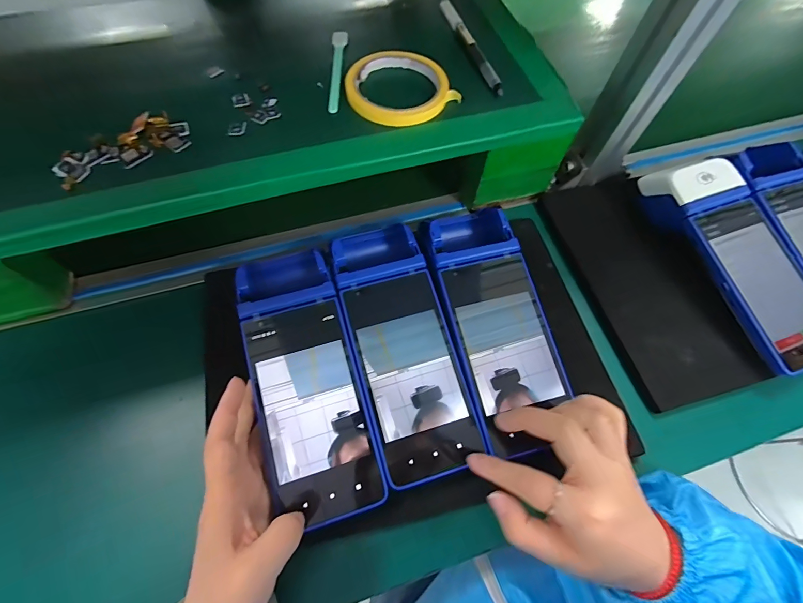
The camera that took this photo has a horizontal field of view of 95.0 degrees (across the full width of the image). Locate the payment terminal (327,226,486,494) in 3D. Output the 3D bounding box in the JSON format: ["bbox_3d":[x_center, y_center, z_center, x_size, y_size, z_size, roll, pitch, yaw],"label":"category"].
[{"bbox_3d":[-0.001,0.030,0.313,0.078,0.039,0.218,-14,71,-8],"label":"payment terminal"}]

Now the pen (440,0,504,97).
[{"bbox_3d":[0.069,-0.254,0.364,0.012,0.008,0.140,-17,68,-10],"label":"pen"}]

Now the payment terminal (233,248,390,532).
[{"bbox_3d":[-0.077,0.055,0.300,0.078,0.039,0.221,-17,72,-10],"label":"payment terminal"}]

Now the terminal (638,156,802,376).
[{"bbox_3d":[0.322,-0.042,0.351,0.084,0.053,0.213,-18,68,-10],"label":"terminal"}]

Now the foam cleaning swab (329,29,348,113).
[{"bbox_3d":[-0.060,-0.221,0.349,0.014,0.004,0.112,-1,66,-3],"label":"foam cleaning swab"}]

